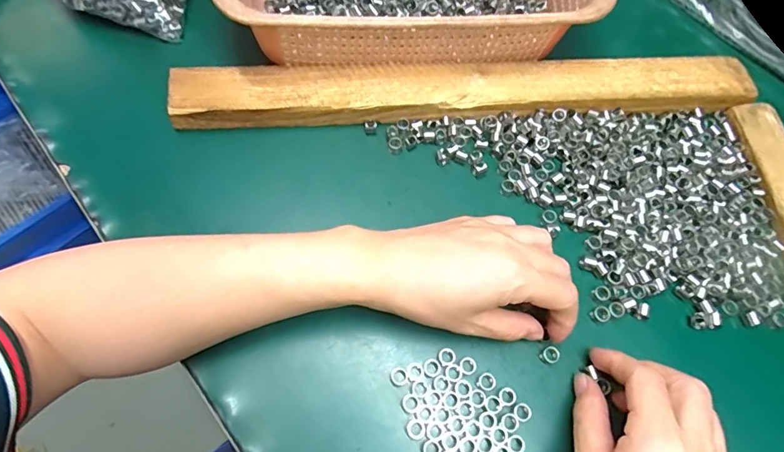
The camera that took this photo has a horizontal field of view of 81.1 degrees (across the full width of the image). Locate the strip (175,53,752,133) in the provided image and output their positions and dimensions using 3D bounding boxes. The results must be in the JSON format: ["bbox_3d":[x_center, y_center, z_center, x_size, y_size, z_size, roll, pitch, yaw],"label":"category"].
[{"bbox_3d":[0.059,-0.109,0.358,0.438,0.022,0.043,-3,69,-3],"label":"strip"}]

